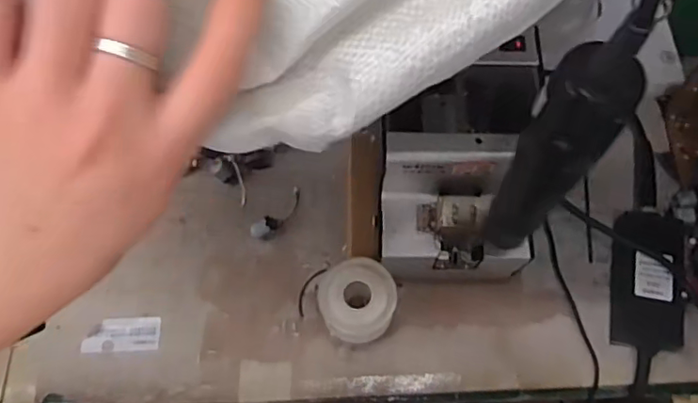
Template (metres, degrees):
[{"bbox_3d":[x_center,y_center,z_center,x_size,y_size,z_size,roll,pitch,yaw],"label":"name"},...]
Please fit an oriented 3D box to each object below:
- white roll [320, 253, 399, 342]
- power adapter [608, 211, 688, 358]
[{"bbox_3d":[0.007,0.085,0.479,0.062,0.059,0.062,0,68,0],"label":"white roll"},{"bbox_3d":[0.270,0.071,0.509,0.051,0.034,0.123,8,68,3],"label":"power adapter"}]

